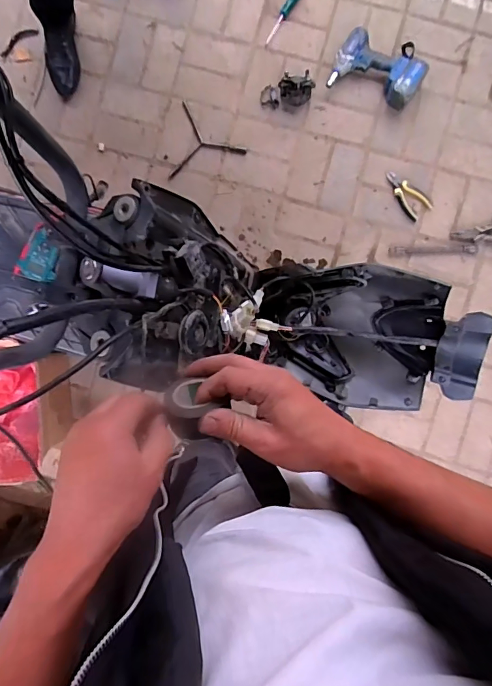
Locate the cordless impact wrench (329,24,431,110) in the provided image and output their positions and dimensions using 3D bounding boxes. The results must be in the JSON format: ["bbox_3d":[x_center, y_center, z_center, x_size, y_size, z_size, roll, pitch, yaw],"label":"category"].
[{"bbox_3d":[0.389,-0.800,1.248,0.254,0.106,0.208,24,91,1],"label":"cordless impact wrench"}]

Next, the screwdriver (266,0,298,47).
[{"bbox_3d":[0.109,-0.965,1.286,0.031,0.023,0.190,34,93,-1],"label":"screwdriver"}]

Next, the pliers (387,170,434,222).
[{"bbox_3d":[0.488,-0.454,1.329,0.078,0.012,0.163,-40,89,2],"label":"pliers"}]

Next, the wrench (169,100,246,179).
[{"bbox_3d":[-0.105,-0.582,1.298,0.211,0.009,0.222,13,93,0],"label":"wrench"}]

